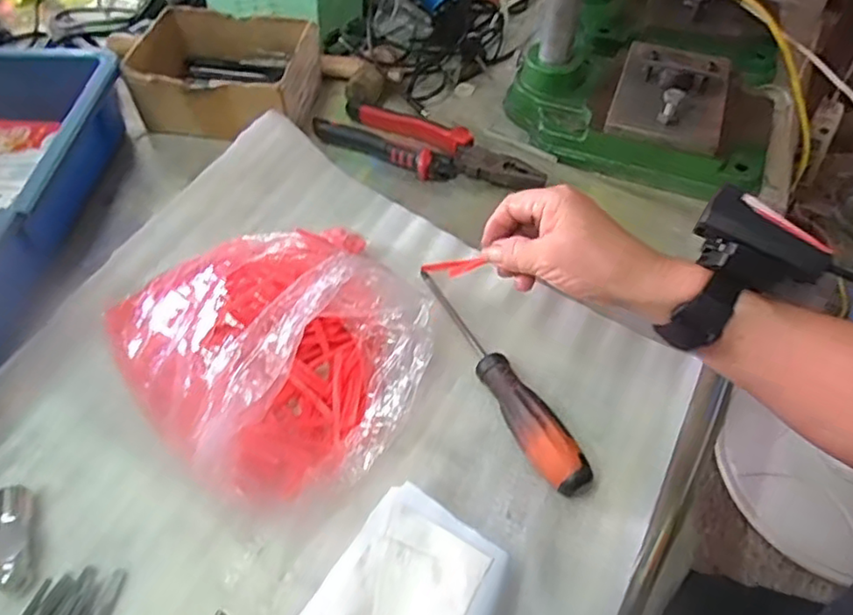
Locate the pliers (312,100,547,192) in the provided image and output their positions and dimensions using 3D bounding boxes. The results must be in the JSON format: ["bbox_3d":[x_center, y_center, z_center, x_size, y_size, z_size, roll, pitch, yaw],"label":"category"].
[{"bbox_3d":[0.001,-0.148,0.592,0.210,0.029,0.055,20,56,16],"label":"pliers"}]

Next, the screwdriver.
[{"bbox_3d":[0.050,0.042,0.444,0.029,0.021,0.199,-22,56,-15],"label":"screwdriver"}]

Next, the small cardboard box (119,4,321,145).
[{"bbox_3d":[-0.202,-0.235,0.630,0.173,0.059,0.134,4,53,4],"label":"small cardboard box"}]

